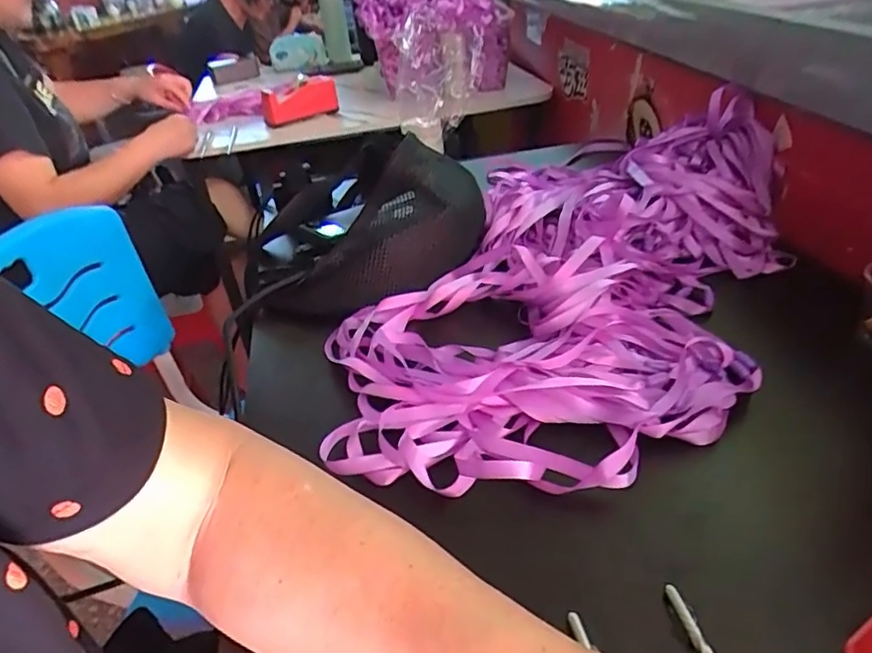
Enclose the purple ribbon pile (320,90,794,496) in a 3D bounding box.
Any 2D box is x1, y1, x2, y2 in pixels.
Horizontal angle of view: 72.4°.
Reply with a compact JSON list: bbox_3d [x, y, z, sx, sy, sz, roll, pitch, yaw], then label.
[{"bbox_3d":[0.121,-0.068,0.522,0.301,0.059,0.557,13,39,26],"label":"purple ribbon pile"}]

